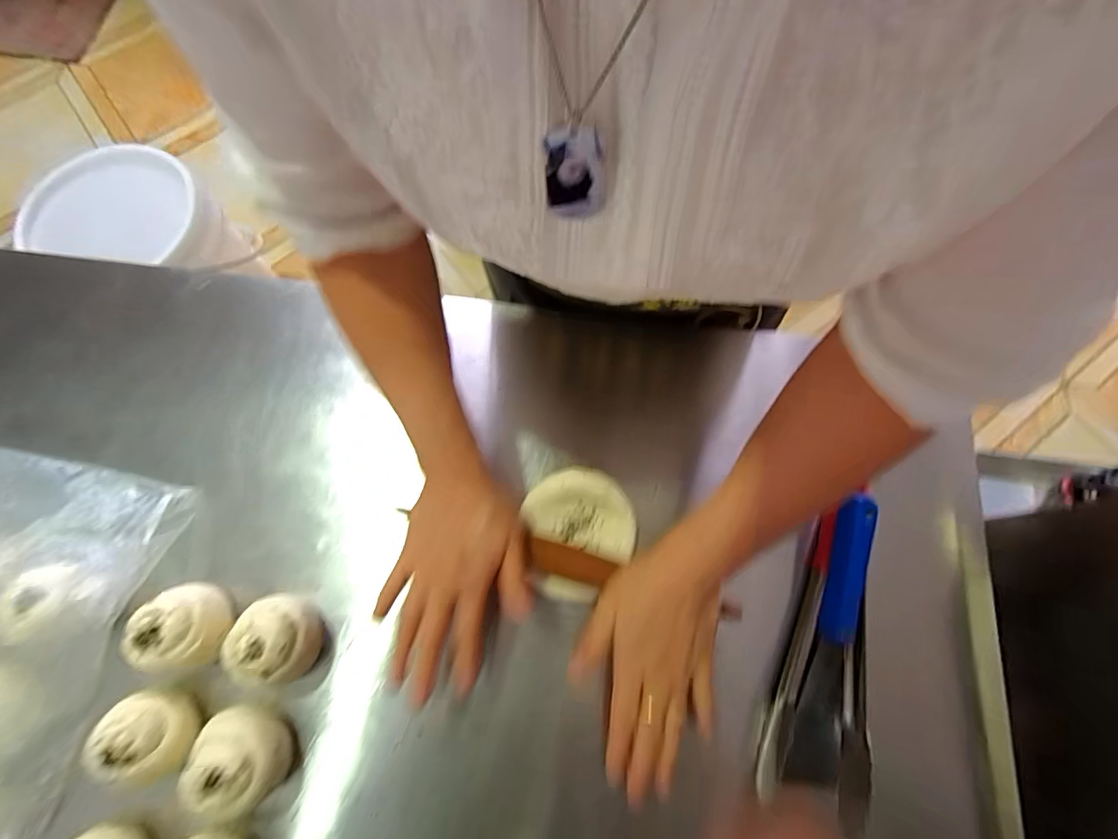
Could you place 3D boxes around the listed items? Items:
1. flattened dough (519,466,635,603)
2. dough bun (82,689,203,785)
[{"bbox_3d":[0.020,0.098,0.437,0.091,0.018,0.107,-17,74,-3],"label":"flattened dough"},{"bbox_3d":[-0.326,0.245,0.381,0.071,0.043,0.063,-6,73,0],"label":"dough bun"}]

